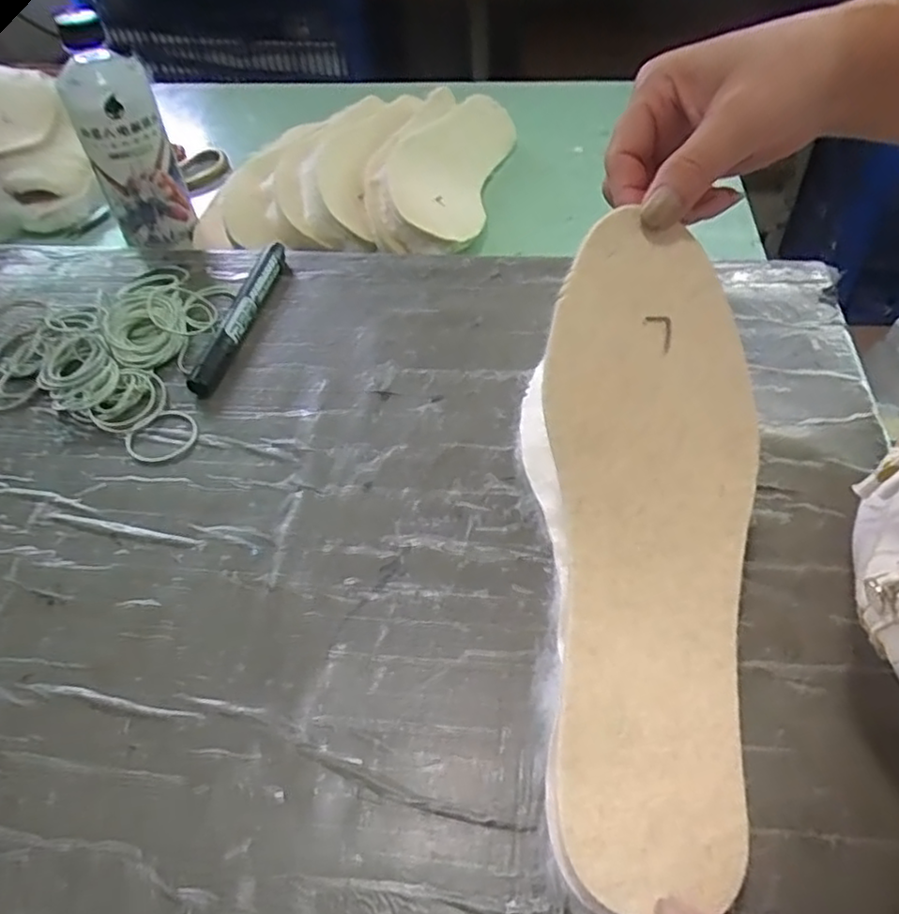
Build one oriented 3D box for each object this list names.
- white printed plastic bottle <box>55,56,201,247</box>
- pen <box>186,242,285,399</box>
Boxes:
[{"bbox_3d":[-0.265,-0.251,0.561,0.066,0.140,0.052,-19,52,-11],"label":"white printed plastic bottle"},{"bbox_3d":[-0.144,-0.098,0.457,0.018,0.020,0.139,11,52,13],"label":"pen"}]

